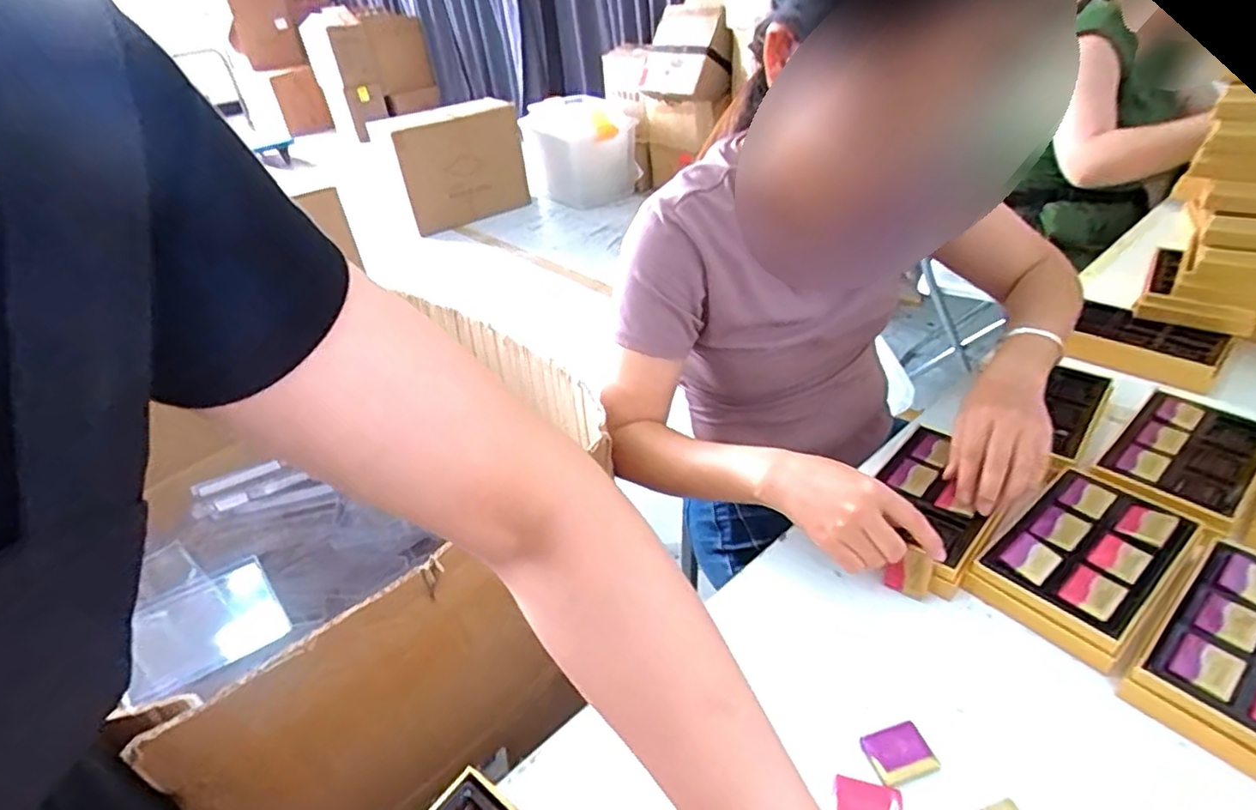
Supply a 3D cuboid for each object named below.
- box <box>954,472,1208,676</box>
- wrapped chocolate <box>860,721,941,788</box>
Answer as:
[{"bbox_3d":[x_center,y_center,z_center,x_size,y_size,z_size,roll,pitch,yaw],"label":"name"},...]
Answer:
[{"bbox_3d":[0.357,0.116,0.500,0.167,0.027,0.101,-29,41,-29],"label":"box"},{"bbox_3d":[0.174,0.224,0.412,0.037,0.009,0.033,-13,35,-9],"label":"wrapped chocolate"}]

